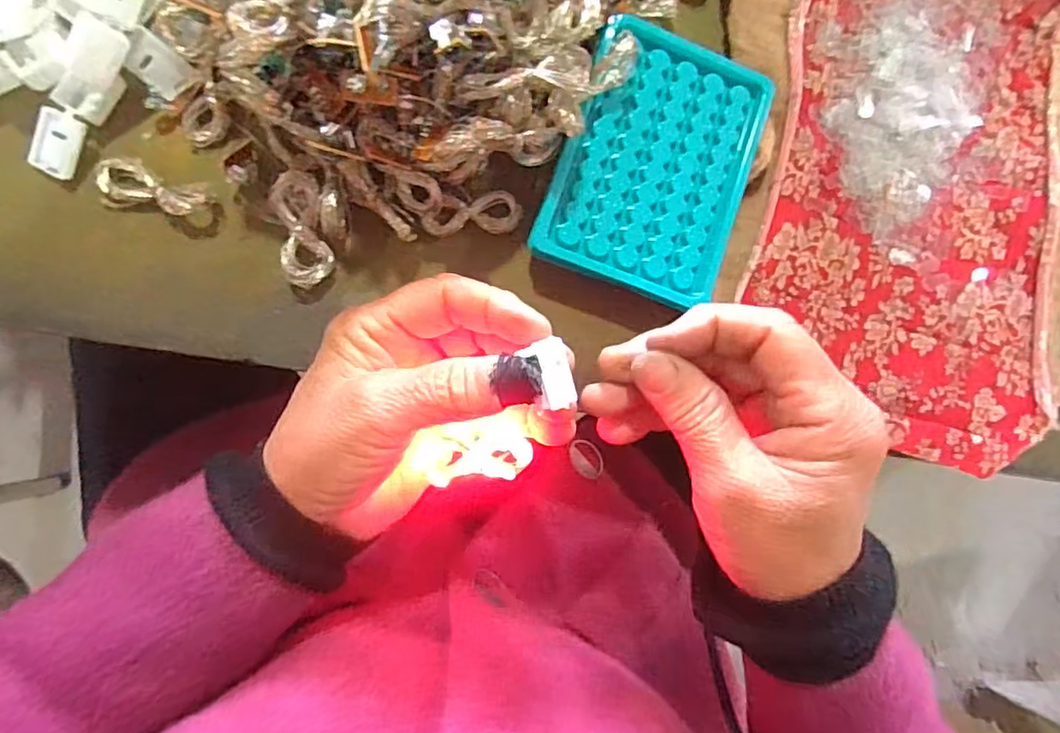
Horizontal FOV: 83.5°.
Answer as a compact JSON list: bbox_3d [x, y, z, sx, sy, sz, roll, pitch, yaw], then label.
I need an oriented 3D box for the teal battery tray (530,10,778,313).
[{"bbox_3d":[0.065,-0.104,0.309,0.096,0.016,0.132,20,85,-7],"label":"teal battery tray"}]

